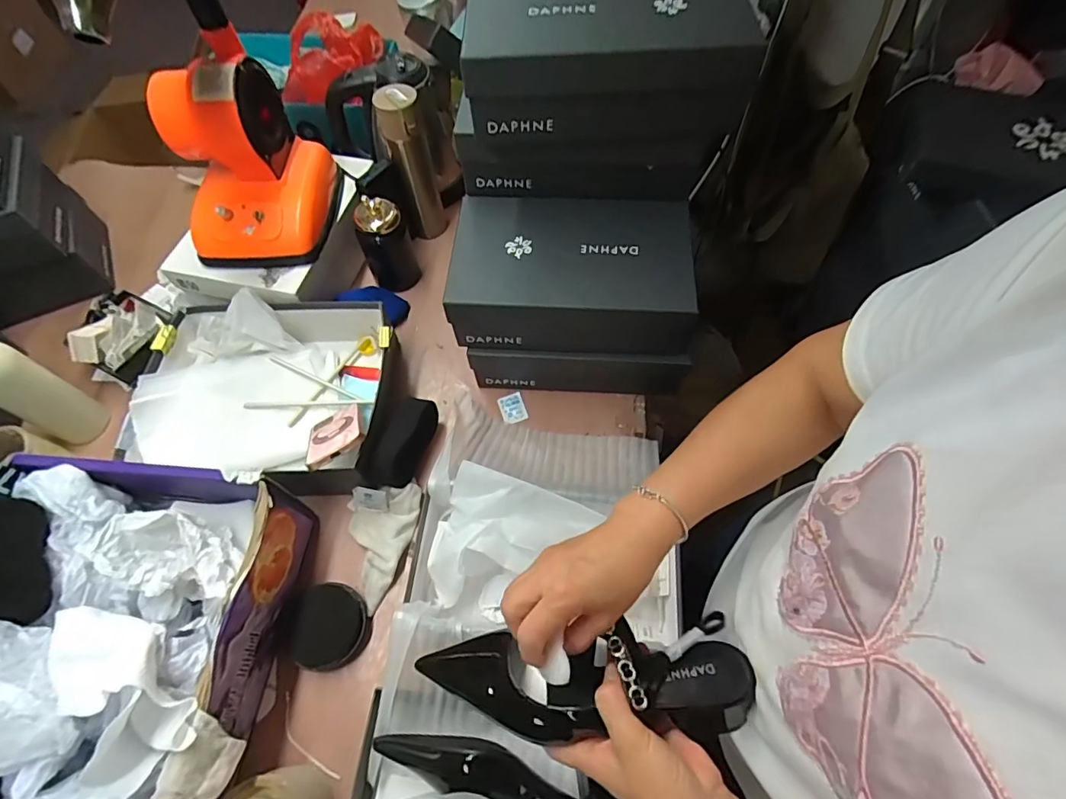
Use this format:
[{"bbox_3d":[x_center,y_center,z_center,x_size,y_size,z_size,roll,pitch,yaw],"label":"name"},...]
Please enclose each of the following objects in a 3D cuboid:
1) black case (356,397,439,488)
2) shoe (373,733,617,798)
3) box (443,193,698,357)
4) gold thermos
[{"bbox_3d":[-0.179,0.058,0.689,0.057,0.057,0.133,17,64,10],"label":"black case"},{"bbox_3d":[-0.036,0.390,0.500,0.258,0.064,0.082,16,64,9],"label":"shoe"},{"bbox_3d":[0.053,-0.159,0.664,0.299,0.102,0.169,3,62,3],"label":"box"},{"bbox_3d":[-0.190,-0.368,0.817,0.064,0.243,0.057,-16,63,-7],"label":"gold thermos"}]

